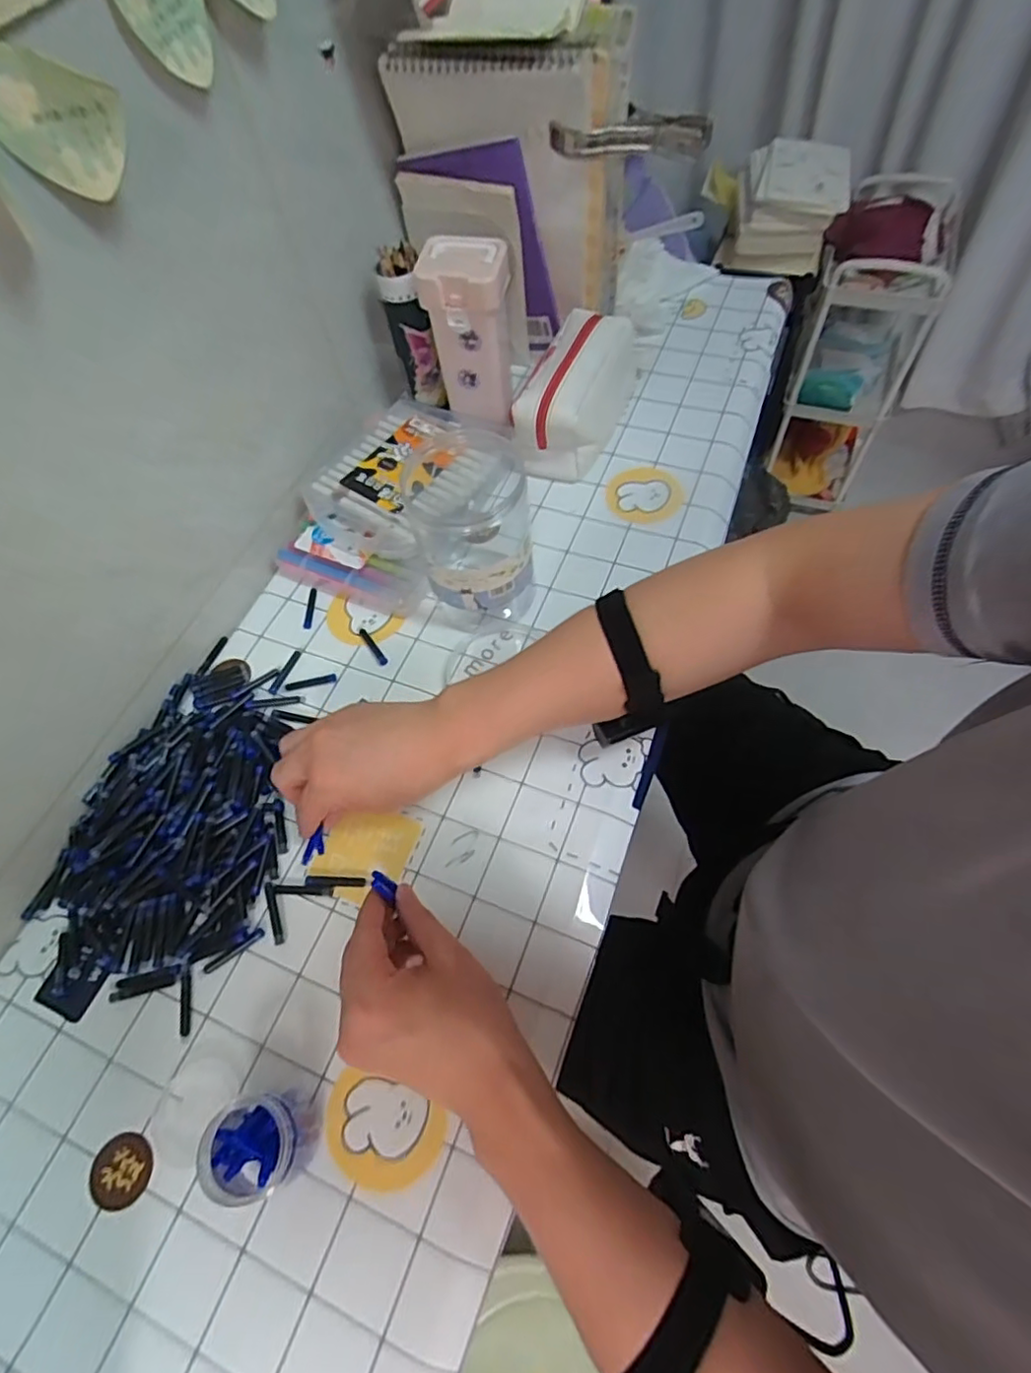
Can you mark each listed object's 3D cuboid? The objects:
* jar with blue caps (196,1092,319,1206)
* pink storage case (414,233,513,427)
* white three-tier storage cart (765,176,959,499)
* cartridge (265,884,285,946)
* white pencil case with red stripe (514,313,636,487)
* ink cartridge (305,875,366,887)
[{"bbox_3d":[-0.156,0.280,0.373,0.053,0.047,0.048,9,63,10],"label":"jar with blue caps"},{"bbox_3d":[-0.044,-0.359,0.637,0.085,0.165,0.065,12,63,11],"label":"pink storage case"},{"bbox_3d":[0.792,-0.781,1.455,0.251,0.574,0.390,22,65,16],"label":"white three-tier storage cart"},{"bbox_3d":[-0.182,0.171,0.460,0.008,0.004,0.046,-21,62,-8],"label":"cartridge"},{"bbox_3d":[0.069,-0.321,0.657,0.085,0.089,0.199,17,64,14],"label":"white pencil case with red stripe"},{"bbox_3d":[-0.139,0.150,0.470,0.047,0.005,0.008,1,62,4],"label":"ink cartridge"}]

